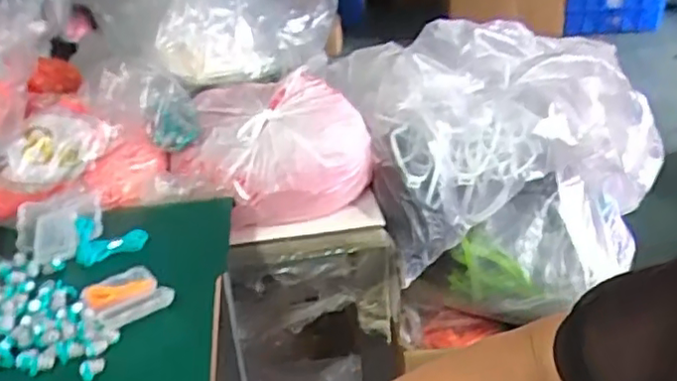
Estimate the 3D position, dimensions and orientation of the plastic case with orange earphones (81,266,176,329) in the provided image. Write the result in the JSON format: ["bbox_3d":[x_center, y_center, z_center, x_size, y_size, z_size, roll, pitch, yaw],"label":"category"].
[{"bbox_3d":[-0.172,0.083,0.513,0.059,0.015,0.072,-21,32,-30],"label":"plastic case with orange earphones"}]

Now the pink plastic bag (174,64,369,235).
[{"bbox_3d":[-0.085,-0.057,0.801,0.237,0.123,0.193,-8,28,-9],"label":"pink plastic bag"}]

